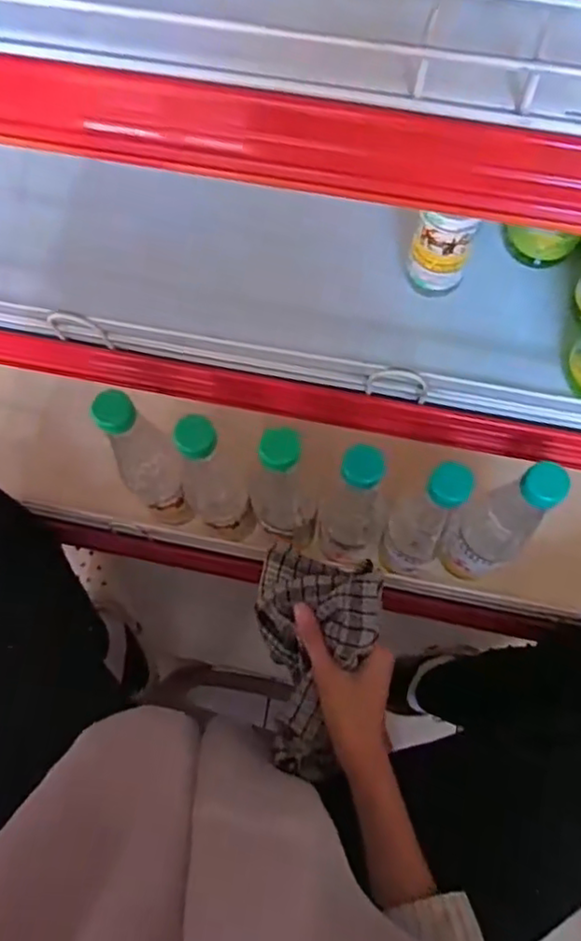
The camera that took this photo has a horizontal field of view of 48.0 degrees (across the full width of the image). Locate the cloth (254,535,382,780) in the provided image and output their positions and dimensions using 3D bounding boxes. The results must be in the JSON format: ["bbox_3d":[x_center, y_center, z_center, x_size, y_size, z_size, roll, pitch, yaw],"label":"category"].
[{"bbox_3d":[0.012,0.152,0.528,0.099,0.067,0.173,13,74,6],"label":"cloth"}]

